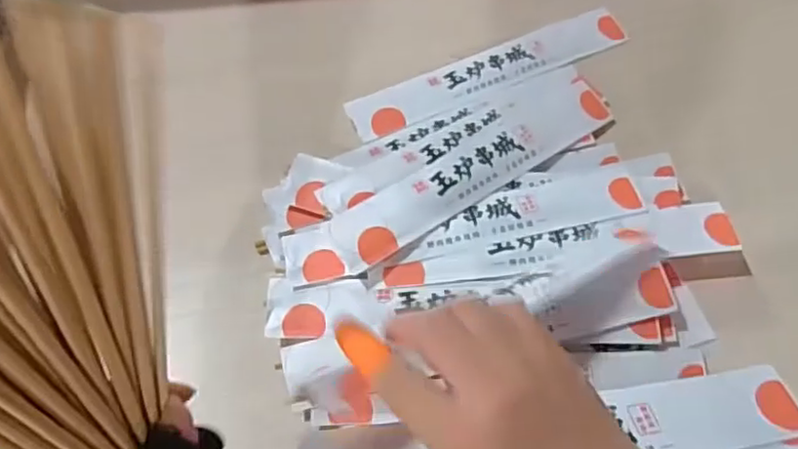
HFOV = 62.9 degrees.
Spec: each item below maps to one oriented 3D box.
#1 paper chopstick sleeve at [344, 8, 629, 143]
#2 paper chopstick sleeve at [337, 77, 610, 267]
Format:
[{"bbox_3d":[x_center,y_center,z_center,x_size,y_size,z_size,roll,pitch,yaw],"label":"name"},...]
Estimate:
[{"bbox_3d":[0.088,-0.144,0.615,0.282,0.009,0.054,-25,62,-15],"label":"paper chopstick sleeve"},{"bbox_3d":[0.068,-0.050,0.532,0.277,0.008,0.051,-31,73,-25],"label":"paper chopstick sleeve"}]

